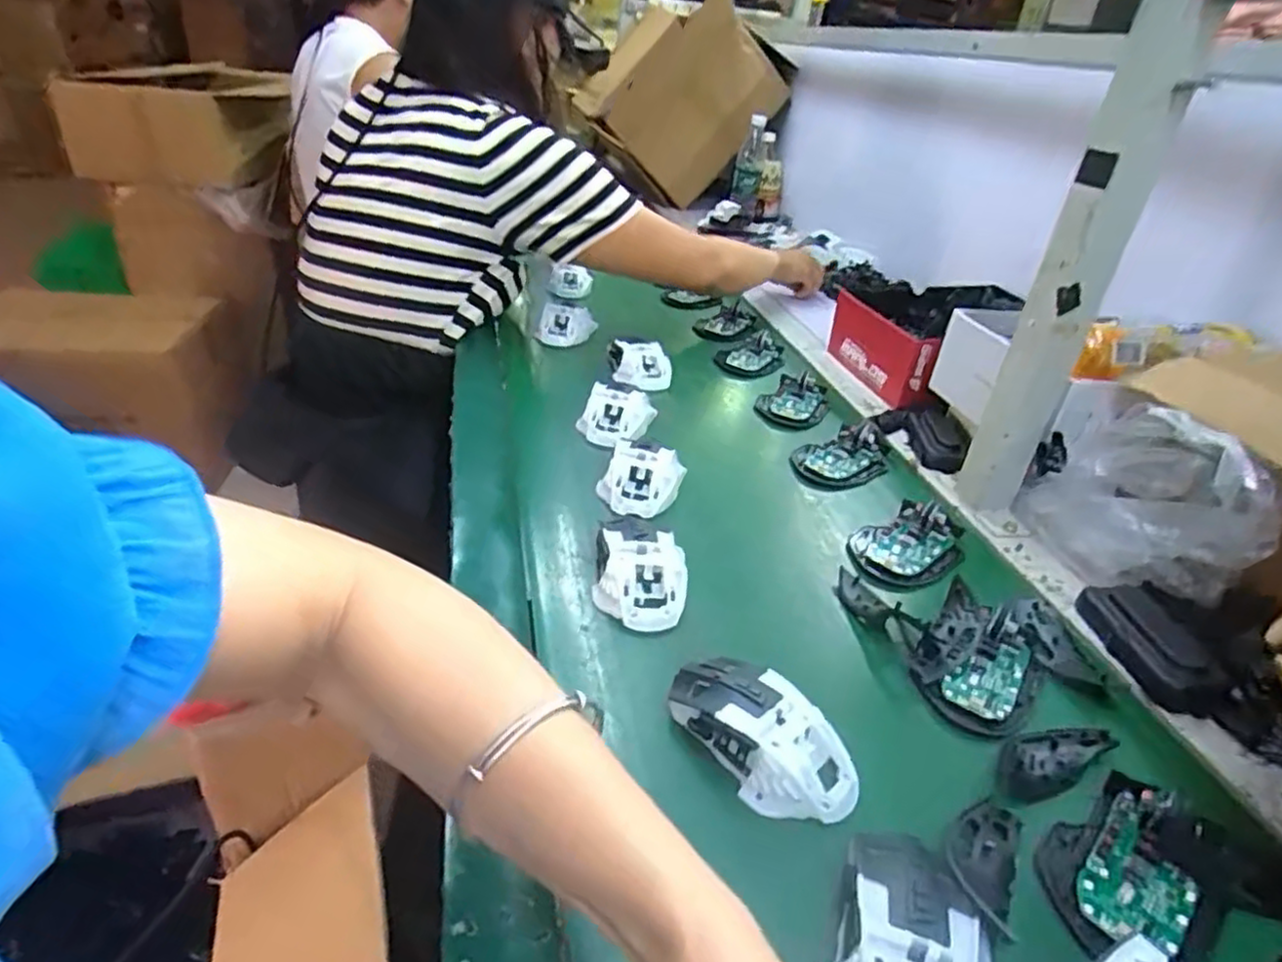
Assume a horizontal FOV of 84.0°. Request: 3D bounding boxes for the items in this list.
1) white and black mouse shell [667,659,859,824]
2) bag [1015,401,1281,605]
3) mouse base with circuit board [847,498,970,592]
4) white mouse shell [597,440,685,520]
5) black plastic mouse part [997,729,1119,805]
[{"bbox_3d":[0.068,0.142,0.403,0.111,0.039,0.058,32,41,30],"label":"white and black mouse shell"},{"bbox_3d":[0.404,0.007,0.568,0.073,0.142,0.167,-1,36,-13],"label":"bag"},{"bbox_3d":[0.224,0.049,0.593,0.112,0.023,0.073,-15,41,-30],"label":"mouse base with circuit board"},{"bbox_3d":[-0.001,-0.003,0.620,0.067,0.036,0.068,15,35,9],"label":"white mouse shell"},{"bbox_3d":[0.242,0.163,0.421,0.094,0.008,0.035,-10,39,-25],"label":"black plastic mouse part"}]

